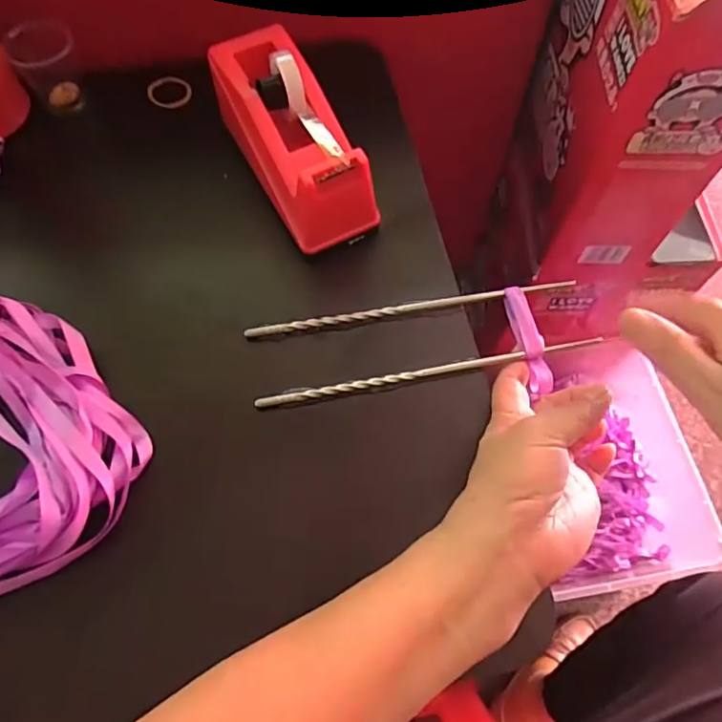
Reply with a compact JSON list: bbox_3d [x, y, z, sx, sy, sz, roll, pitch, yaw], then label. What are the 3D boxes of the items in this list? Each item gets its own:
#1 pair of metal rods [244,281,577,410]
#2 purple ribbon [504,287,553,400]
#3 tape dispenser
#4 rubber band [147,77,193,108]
[{"bbox_3d":[0.037,-0.015,0.373,0.215,0.007,0.058,-12,65,-5],"label":"pair of metal rods"},{"bbox_3d":[0.109,-0.015,0.373,0.015,0.010,0.073,-12,71,-6],"label":"purple ribbon"},{"bbox_3d":[-0.047,-0.157,0.397,0.063,0.062,0.159,-26,68,-13],"label":"tape dispenser"},{"bbox_3d":[-0.159,-0.224,0.477,0.035,0.006,0.036,0,65,-1],"label":"rubber band"}]

